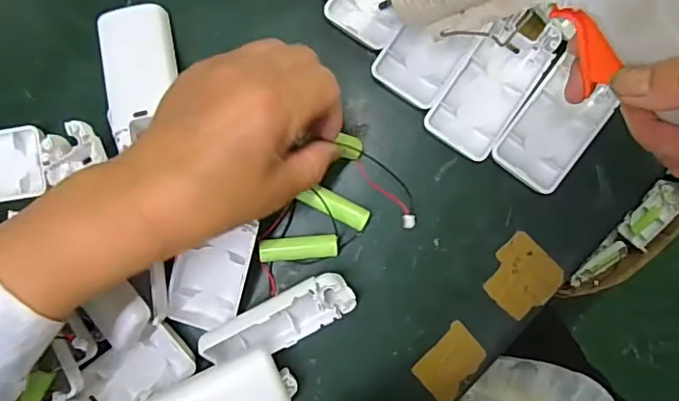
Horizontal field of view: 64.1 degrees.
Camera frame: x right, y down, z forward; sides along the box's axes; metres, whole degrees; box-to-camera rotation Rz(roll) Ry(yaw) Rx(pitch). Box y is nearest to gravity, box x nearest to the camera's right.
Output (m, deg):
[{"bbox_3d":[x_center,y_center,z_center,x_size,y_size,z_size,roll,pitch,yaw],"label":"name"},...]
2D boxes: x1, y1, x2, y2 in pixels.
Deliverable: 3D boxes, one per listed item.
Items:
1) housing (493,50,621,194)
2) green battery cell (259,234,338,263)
[{"bbox_3d":[0.133,-0.045,0.338,0.046,0.013,0.077,36,94,2],"label":"housing"},{"bbox_3d":[-0.025,0.030,0.349,0.049,0.018,0.015,-4,92,4],"label":"green battery cell"}]

